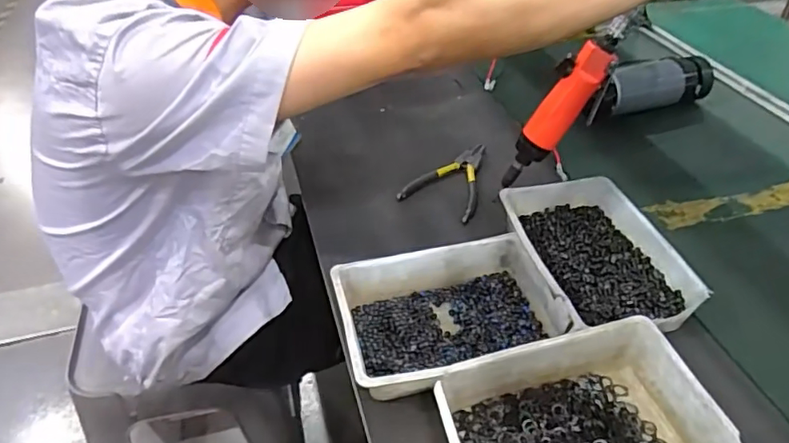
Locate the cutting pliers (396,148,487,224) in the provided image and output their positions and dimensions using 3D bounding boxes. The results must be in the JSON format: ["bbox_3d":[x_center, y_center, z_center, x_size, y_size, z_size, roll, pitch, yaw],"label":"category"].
[{"bbox_3d":[0.081,-0.060,0.745,0.093,0.024,0.140,21,45,21],"label":"cutting pliers"}]

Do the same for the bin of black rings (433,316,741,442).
[{"bbox_3d":[0.145,0.168,0.448,0.204,0.054,0.138,-12,43,-14],"label":"bin of black rings"}]

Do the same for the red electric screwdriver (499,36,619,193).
[{"bbox_3d":[0.176,-0.118,0.641,0.041,0.205,0.039,14,36,-23],"label":"red electric screwdriver"}]

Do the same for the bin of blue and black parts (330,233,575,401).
[{"bbox_3d":[0.050,0.094,0.540,0.198,0.060,0.144,-9,42,-11],"label":"bin of blue and black parts"}]

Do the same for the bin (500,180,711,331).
[{"bbox_3d":[0.208,0.040,0.603,0.152,0.059,0.198,-8,42,-10],"label":"bin"}]

